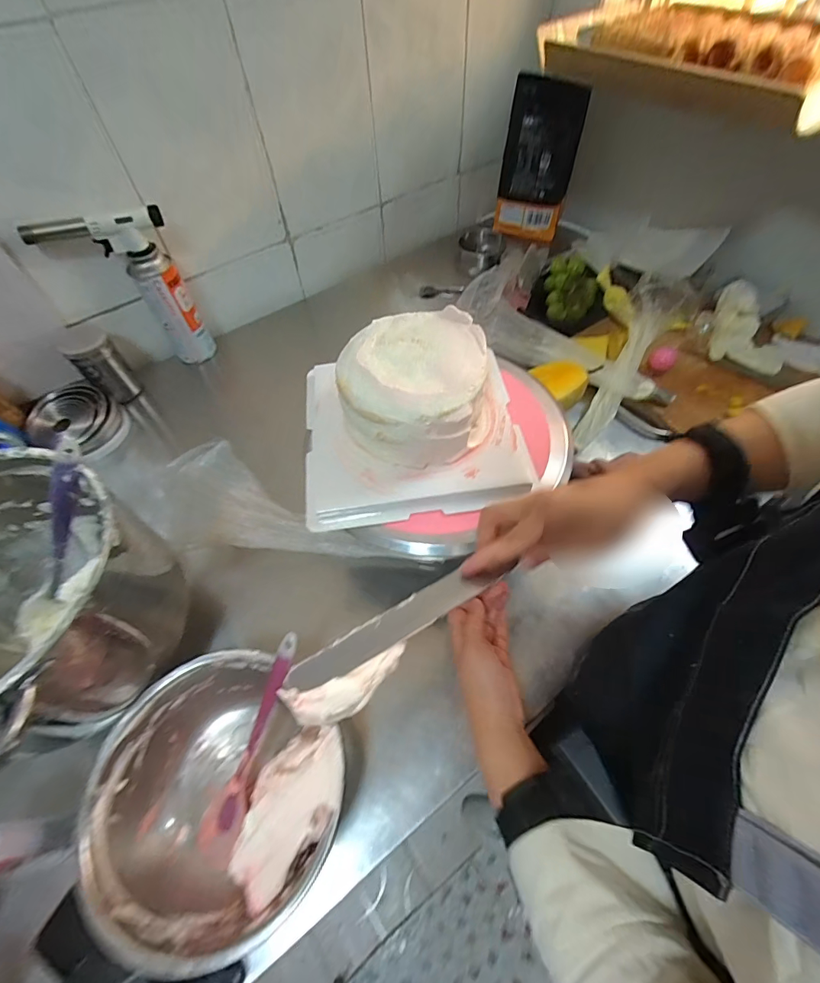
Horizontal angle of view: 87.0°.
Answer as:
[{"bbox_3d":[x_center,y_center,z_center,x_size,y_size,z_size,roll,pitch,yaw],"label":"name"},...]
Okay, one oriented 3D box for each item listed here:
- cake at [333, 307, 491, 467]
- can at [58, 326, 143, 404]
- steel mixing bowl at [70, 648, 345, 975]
[{"bbox_3d":[0.007,-0.103,0.435,0.151,0.091,0.147,11,57,10],"label":"cake"},{"bbox_3d":[-0.489,-0.199,0.689,0.066,0.112,0.068,-35,61,-19],"label":"can"},{"bbox_3d":[-0.160,0.267,0.385,0.203,0.088,0.206,-33,60,-18],"label":"steel mixing bowl"}]

